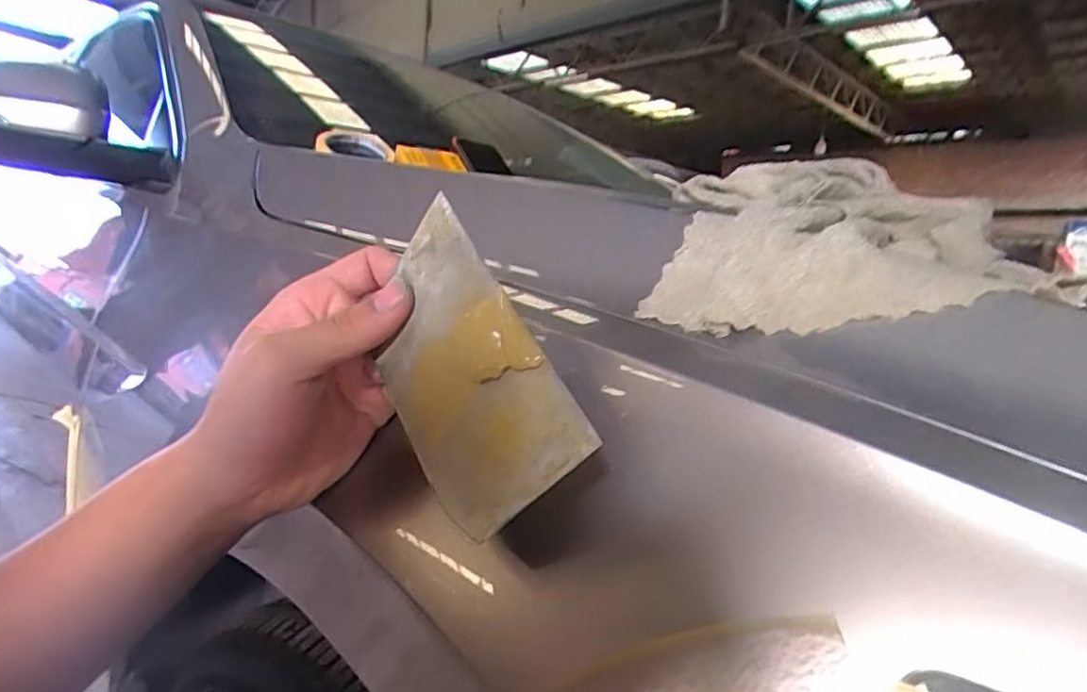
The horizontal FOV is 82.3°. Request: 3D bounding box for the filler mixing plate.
[{"bbox_3d":[-0.038,0.011,0.264,0.008,0.078,0.133,10,40,-52],"label":"filler mixing plate"}]

